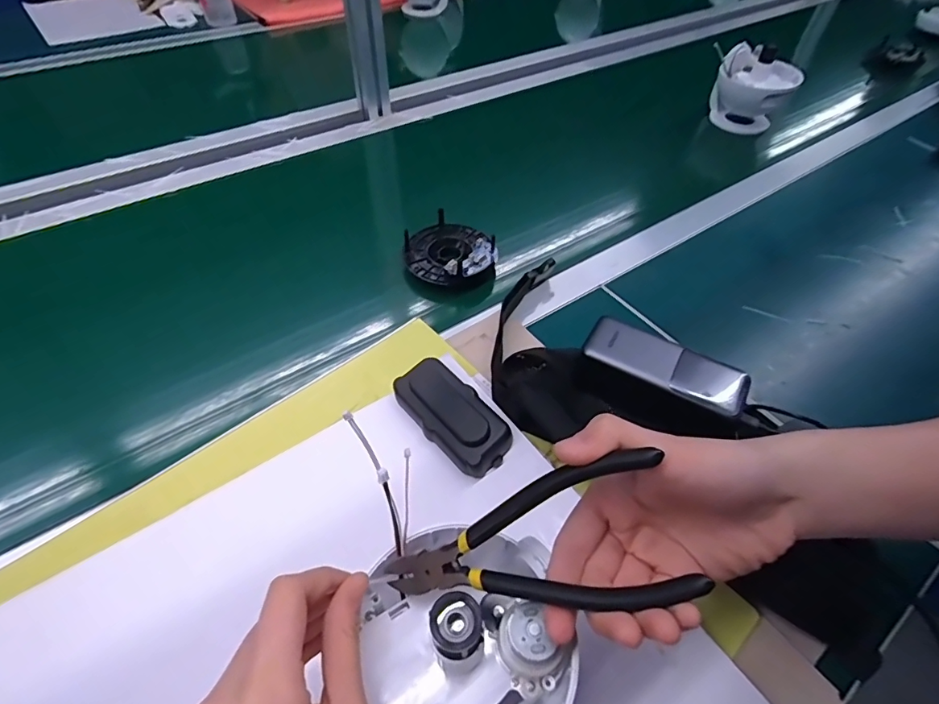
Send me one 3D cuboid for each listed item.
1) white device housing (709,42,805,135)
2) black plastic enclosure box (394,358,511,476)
[{"bbox_3d":[0.444,-0.412,0.755,0.113,0.111,0.083,19,53,12],"label":"white device housing"},{"bbox_3d":[-0.014,0.048,0.390,0.049,0.023,0.103,-33,59,-25],"label":"black plastic enclosure box"}]

